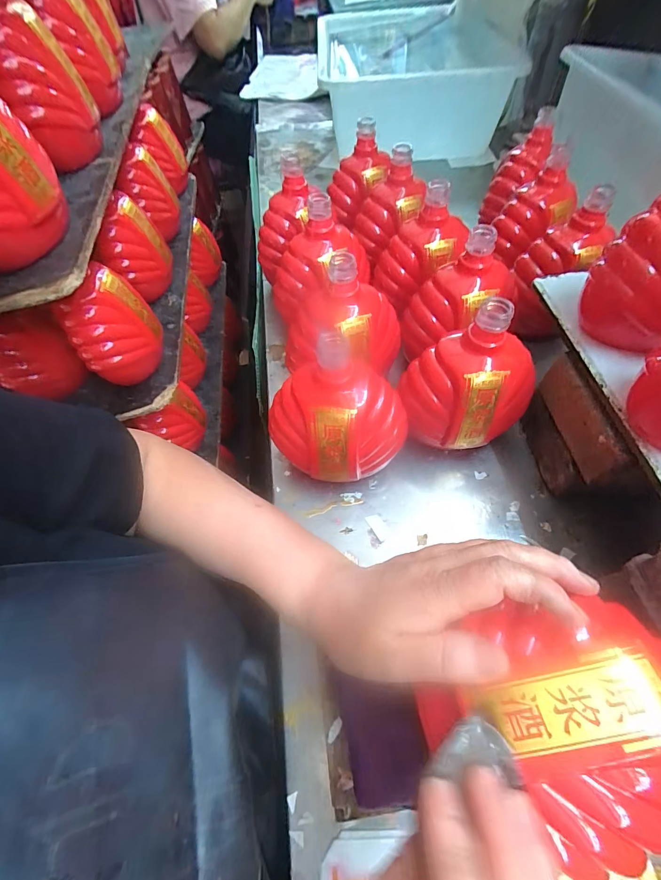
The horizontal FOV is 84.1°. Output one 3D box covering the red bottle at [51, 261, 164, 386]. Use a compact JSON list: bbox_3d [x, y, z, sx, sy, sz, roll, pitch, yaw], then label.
[{"bbox_3d":[-0.261,-0.132,0.452,0.095,0.123,0.077,-30,61,-14],"label":"red bottle"}]

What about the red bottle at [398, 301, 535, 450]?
[{"bbox_3d":[0.133,-0.052,0.360,0.092,0.159,0.105,-41,64,-16],"label":"red bottle"}]

